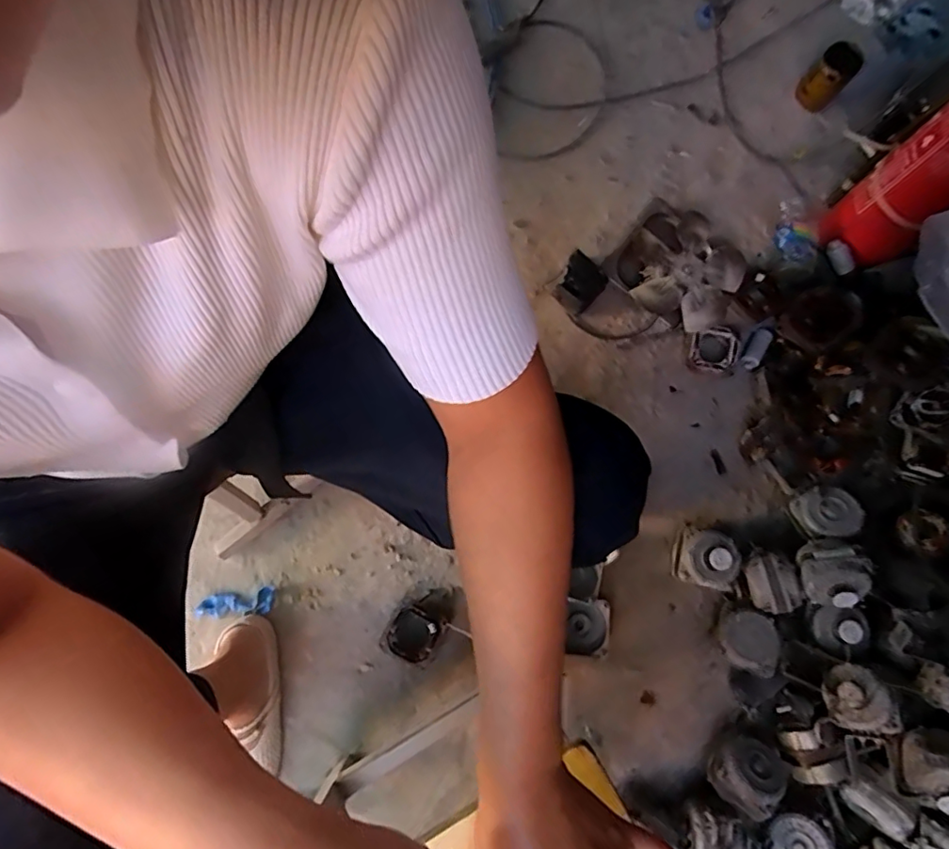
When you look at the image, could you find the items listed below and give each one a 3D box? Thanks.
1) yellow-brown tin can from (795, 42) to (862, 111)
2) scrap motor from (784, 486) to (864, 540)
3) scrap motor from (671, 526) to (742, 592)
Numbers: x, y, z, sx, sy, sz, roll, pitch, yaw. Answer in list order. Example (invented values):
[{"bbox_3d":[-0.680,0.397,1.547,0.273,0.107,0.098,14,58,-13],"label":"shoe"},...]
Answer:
[{"bbox_3d":[0.617,-0.605,0.944,0.064,0.095,0.068,0,80,-1],"label":"yellow-brown tin can"},{"bbox_3d":[0.510,0.127,0.791,0.070,0.056,0.074,-2,80,-2],"label":"scrap motor"},{"bbox_3d":[0.342,0.199,0.812,0.085,0.097,0.083,12,79,1],"label":"scrap motor"}]

